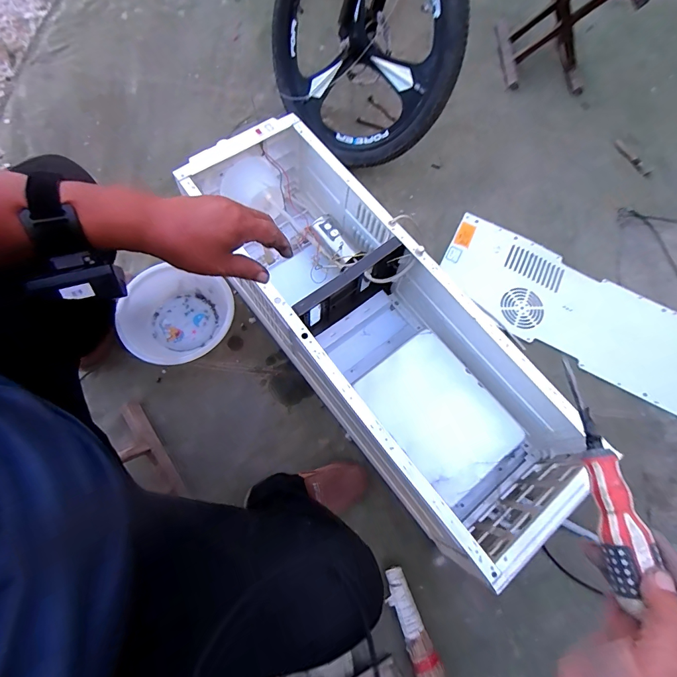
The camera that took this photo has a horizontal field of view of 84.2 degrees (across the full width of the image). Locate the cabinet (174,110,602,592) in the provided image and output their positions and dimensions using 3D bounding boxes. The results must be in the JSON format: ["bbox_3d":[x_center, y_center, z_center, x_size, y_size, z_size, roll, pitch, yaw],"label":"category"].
[{"bbox_3d":[0.055,-0.036,0.788,0.318,0.256,0.929,-33,75,-16],"label":"cabinet"}]

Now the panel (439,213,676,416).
[{"bbox_3d":[0.688,-0.051,1.011,0.857,0.017,0.277,28,69,6],"label":"panel"}]

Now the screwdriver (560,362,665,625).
[{"bbox_3d":[0.208,0.102,0.293,0.027,0.023,0.174,1,63,-1],"label":"screwdriver"}]

